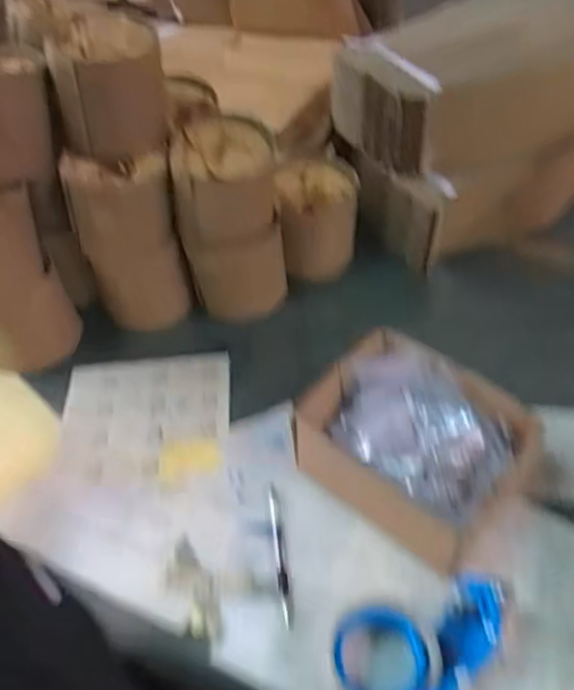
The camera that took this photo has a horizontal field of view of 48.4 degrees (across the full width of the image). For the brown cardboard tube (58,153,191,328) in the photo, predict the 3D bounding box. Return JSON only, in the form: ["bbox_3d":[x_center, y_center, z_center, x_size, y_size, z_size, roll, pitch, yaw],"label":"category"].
[{"bbox_3d":[-0.179,-0.129,0.772,0.117,0.203,0.107,-2,48,4],"label":"brown cardboard tube"}]

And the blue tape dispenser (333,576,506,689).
[{"bbox_3d":[0.107,0.239,0.491,0.133,0.046,0.083,-13,48,-6],"label":"blue tape dispenser"}]

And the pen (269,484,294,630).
[{"bbox_3d":[-0.006,0.196,0.596,0.011,0.017,0.129,-8,48,-2],"label":"pen"}]

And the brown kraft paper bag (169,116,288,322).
[{"bbox_3d":[-0.066,-0.152,0.787,0.116,0.217,0.127,-11,48,-4],"label":"brown kraft paper bag"}]

